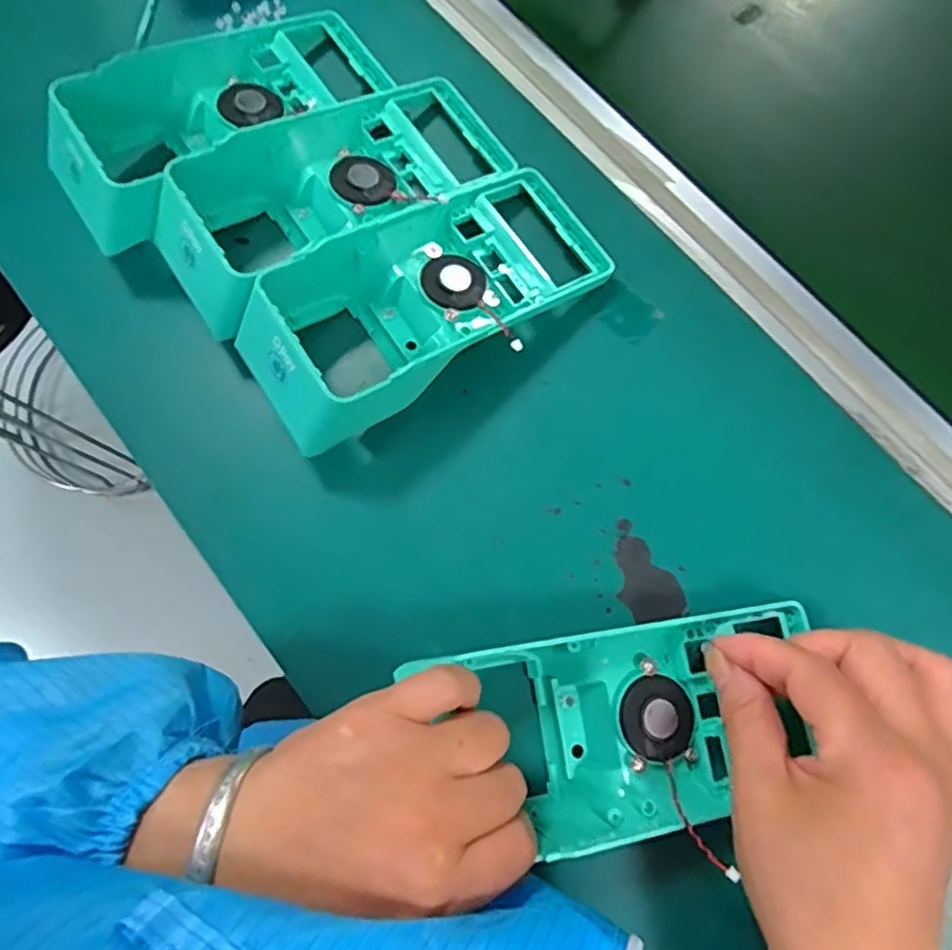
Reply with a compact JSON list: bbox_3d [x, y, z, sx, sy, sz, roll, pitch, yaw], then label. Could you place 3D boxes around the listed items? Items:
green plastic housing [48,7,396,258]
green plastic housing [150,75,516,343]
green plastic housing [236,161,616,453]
[{"bbox_3d":[-0.142,-0.203,0.363,0.189,0.051,0.090,-34,77,-7],"label":"green plastic housing"},{"bbox_3d":[-0.074,-0.152,0.345,0.189,0.053,0.084,-35,77,-7],"label":"green plastic housing"},{"bbox_3d":[-0.023,-0.091,0.330,0.190,0.052,0.083,-36,77,-7],"label":"green plastic housing"}]

